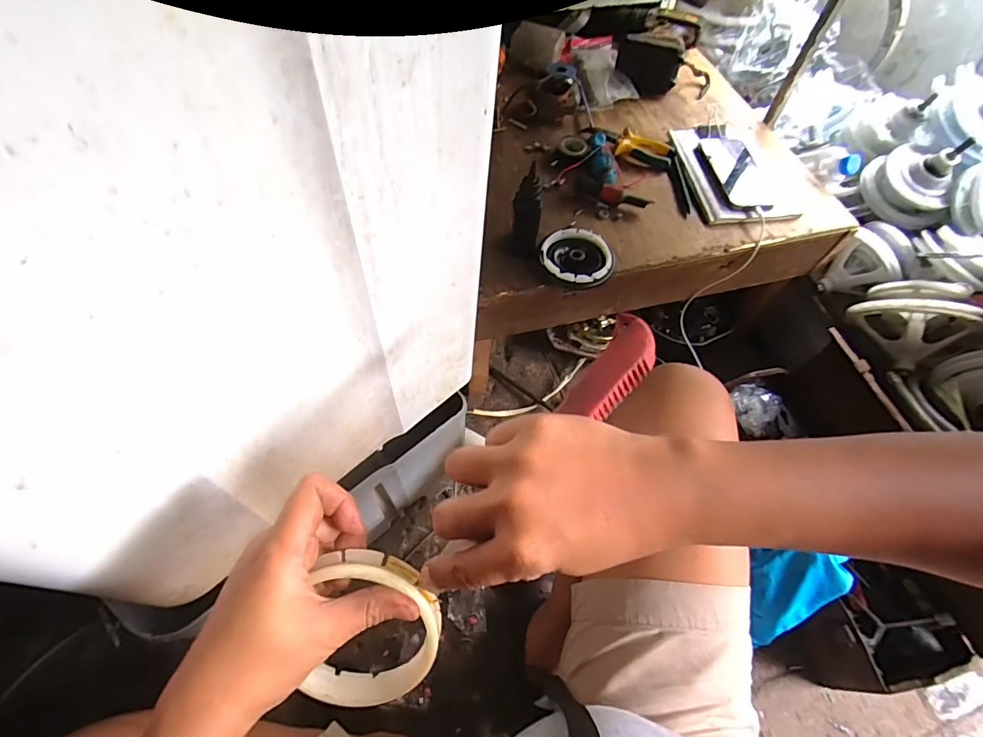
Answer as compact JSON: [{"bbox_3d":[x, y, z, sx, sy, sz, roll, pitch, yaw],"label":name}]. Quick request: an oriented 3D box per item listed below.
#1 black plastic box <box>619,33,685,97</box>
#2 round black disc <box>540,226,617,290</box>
[{"bbox_3d":[0.283,-0.549,0.852,0.108,0.087,0.024,24,41,14],"label":"black plastic box"},{"bbox_3d":[0.121,-0.157,0.658,0.104,0.021,0.099,1,59,-2],"label":"round black disc"}]

